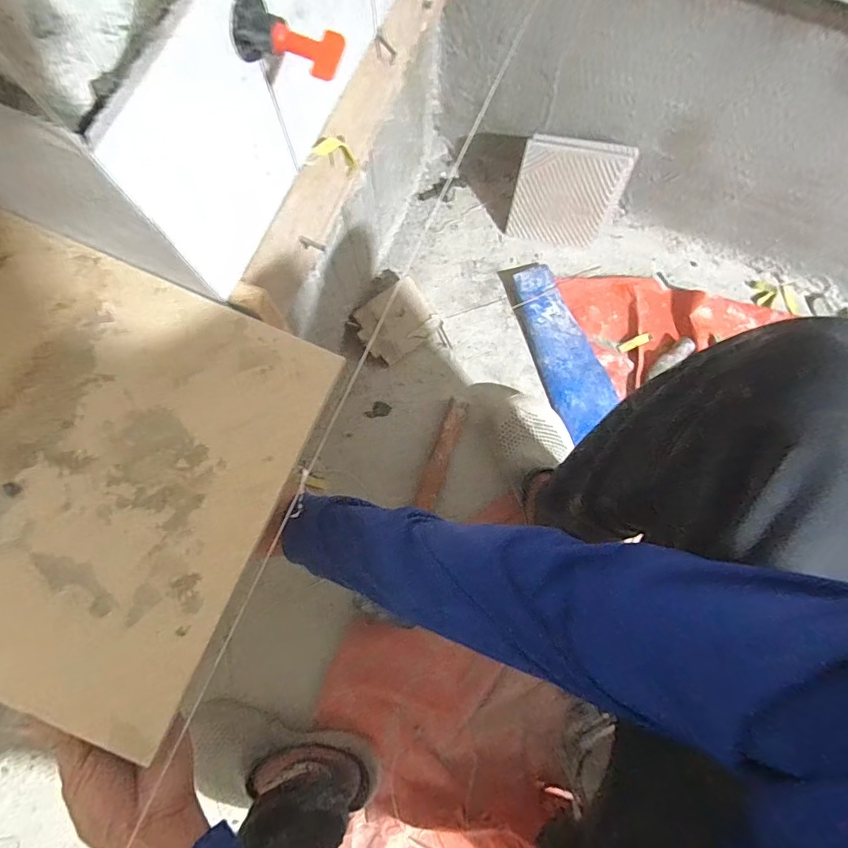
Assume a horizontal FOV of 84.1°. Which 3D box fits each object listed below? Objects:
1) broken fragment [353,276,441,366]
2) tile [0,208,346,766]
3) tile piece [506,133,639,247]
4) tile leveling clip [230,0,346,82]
[{"bbox_3d":[-0.042,-0.157,0.723,0.117,0.023,0.097,-36,105,-7],"label":"broken fragment"},{"bbox_3d":[-0.250,0.026,0.327,0.294,0.005,0.294,24,81,0],"label":"tile"},{"bbox_3d":[0.221,-0.349,0.713,0.157,0.146,0.018,10,46,4],"label":"tile piece"},{"bbox_3d":[-0.074,-0.213,0.260,0.056,0.026,0.027,20,79,3],"label":"tile leveling clip"}]

